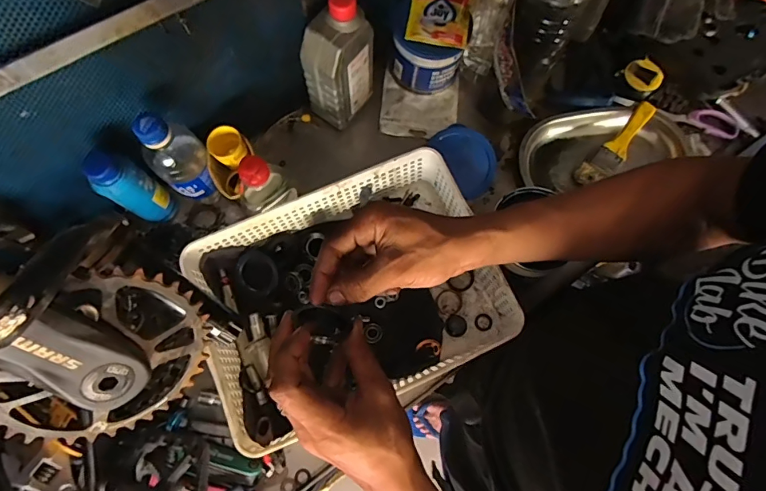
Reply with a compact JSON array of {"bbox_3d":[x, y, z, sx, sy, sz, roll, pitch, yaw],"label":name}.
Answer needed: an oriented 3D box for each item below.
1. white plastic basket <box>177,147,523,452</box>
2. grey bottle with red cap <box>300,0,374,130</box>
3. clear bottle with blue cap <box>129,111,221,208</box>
[{"bbox_3d":[-0.041,0.057,0.531,0.328,0.080,0.256,-21,75,-6],"label":"white plastic basket"},{"bbox_3d":[-0.054,-0.227,0.560,0.056,0.179,0.081,35,77,9],"label":"grey bottle with red cap"},{"bbox_3d":[-0.236,-0.100,0.524,0.061,0.154,0.059,-42,78,-11],"label":"clear bottle with blue cap"}]

